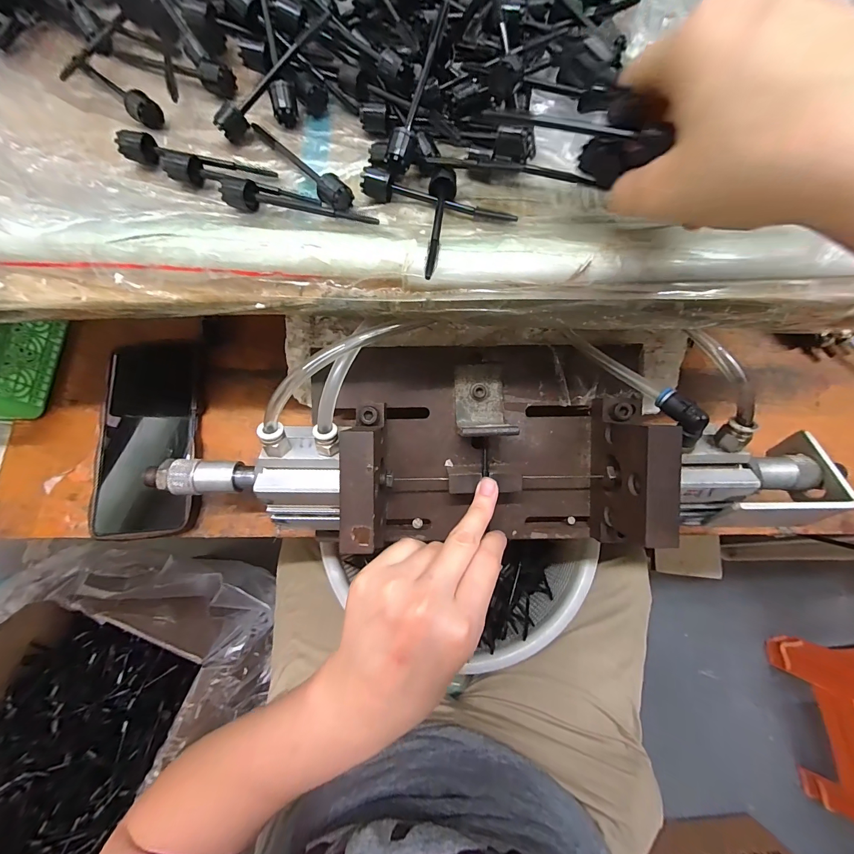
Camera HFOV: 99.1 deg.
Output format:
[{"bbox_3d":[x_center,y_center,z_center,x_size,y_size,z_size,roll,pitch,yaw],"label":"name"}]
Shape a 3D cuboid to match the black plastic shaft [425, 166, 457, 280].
[{"bbox_3d":[0.005,-0.106,0.184,0.014,0.010,0.086,8,60,2],"label":"black plastic shaft"}]

